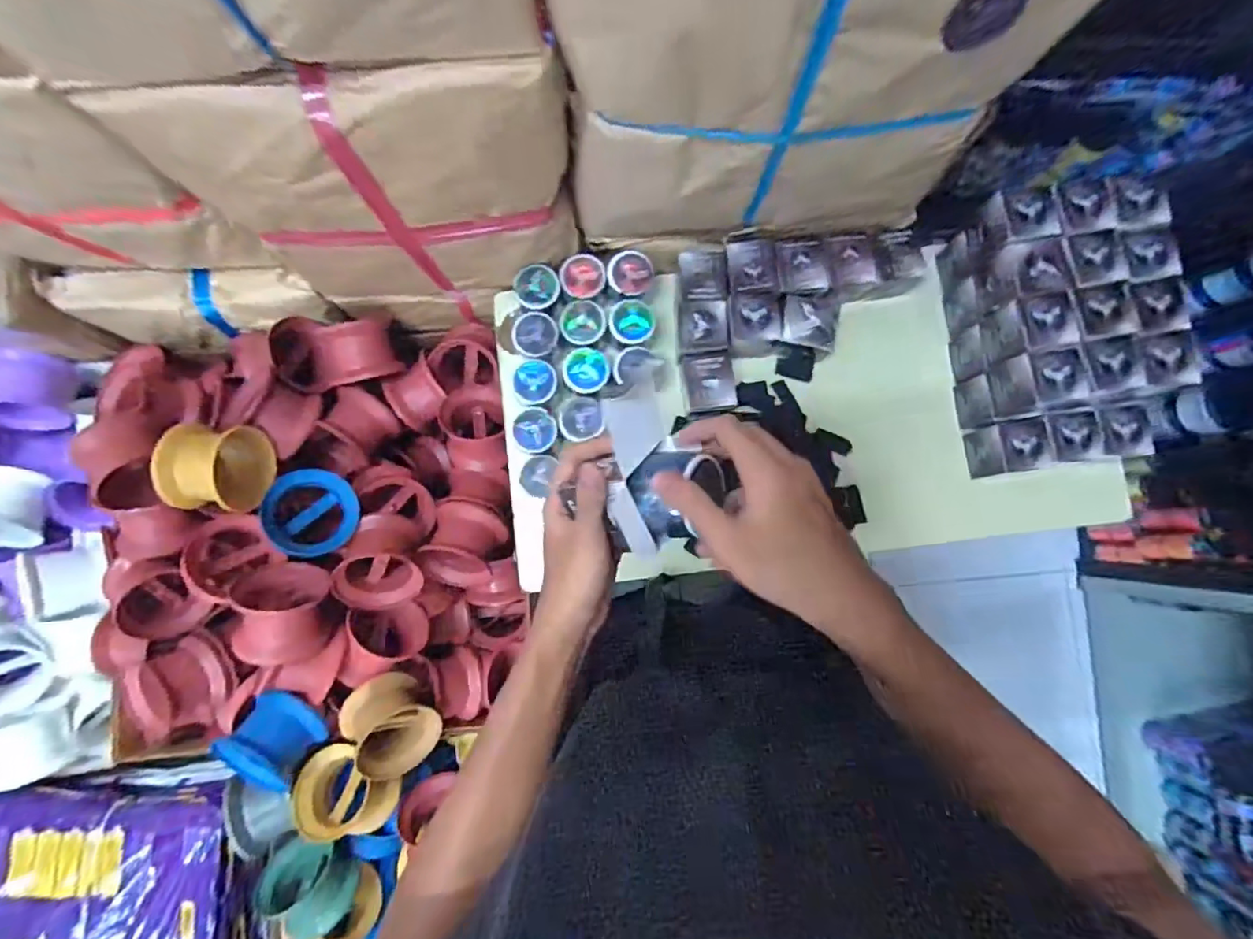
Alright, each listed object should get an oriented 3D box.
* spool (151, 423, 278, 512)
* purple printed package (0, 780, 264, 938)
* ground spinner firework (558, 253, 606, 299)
[{"bbox_3d":[-0.528,-0.005,0.710,0.080,0.115,0.110,9,84,0],"label":"spool"},{"bbox_3d":[-0.712,0.630,0.772,0.381,0.087,0.358,-1,84,-1],"label":"purple printed package"},{"bbox_3d":[-0.054,-0.237,0.692,0.056,0.035,0.057,-8,85,-1],"label":"ground spinner firework"}]

